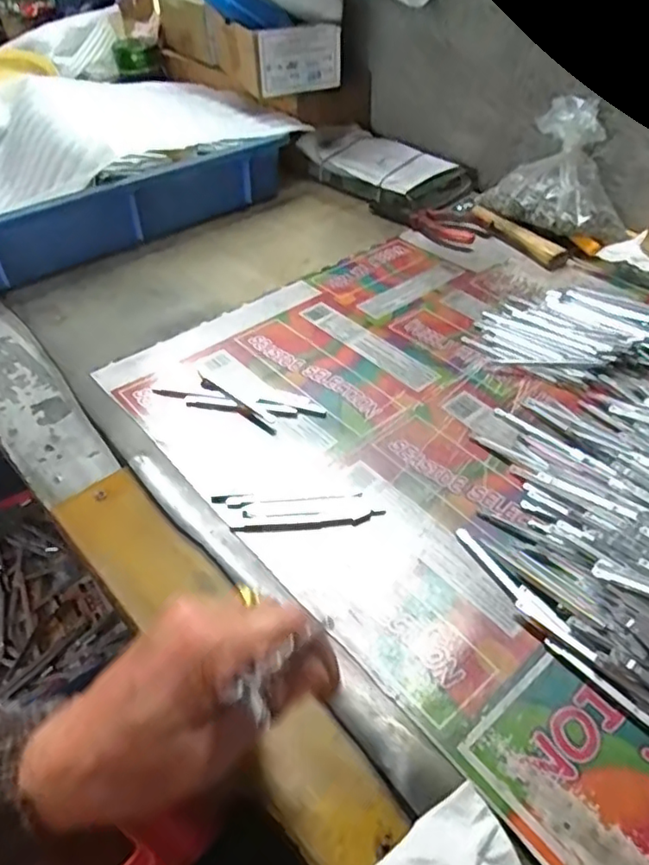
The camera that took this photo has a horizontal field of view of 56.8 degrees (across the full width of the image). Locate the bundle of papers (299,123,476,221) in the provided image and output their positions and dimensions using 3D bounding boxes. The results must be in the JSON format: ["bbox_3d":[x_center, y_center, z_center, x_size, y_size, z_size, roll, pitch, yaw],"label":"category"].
[{"bbox_3d":[0.078,-0.338,0.771,0.206,0.047,0.133,34,54,31],"label":"bundle of papers"}]

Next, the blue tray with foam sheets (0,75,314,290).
[{"bbox_3d":[-0.285,-0.322,0.720,0.450,0.106,0.291,-31,51,-27],"label":"blue tray with foam sheets"}]

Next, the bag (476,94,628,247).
[{"bbox_3d":[0.248,-0.269,0.632,0.152,0.131,0.061,24,50,24],"label":"bag"}]

